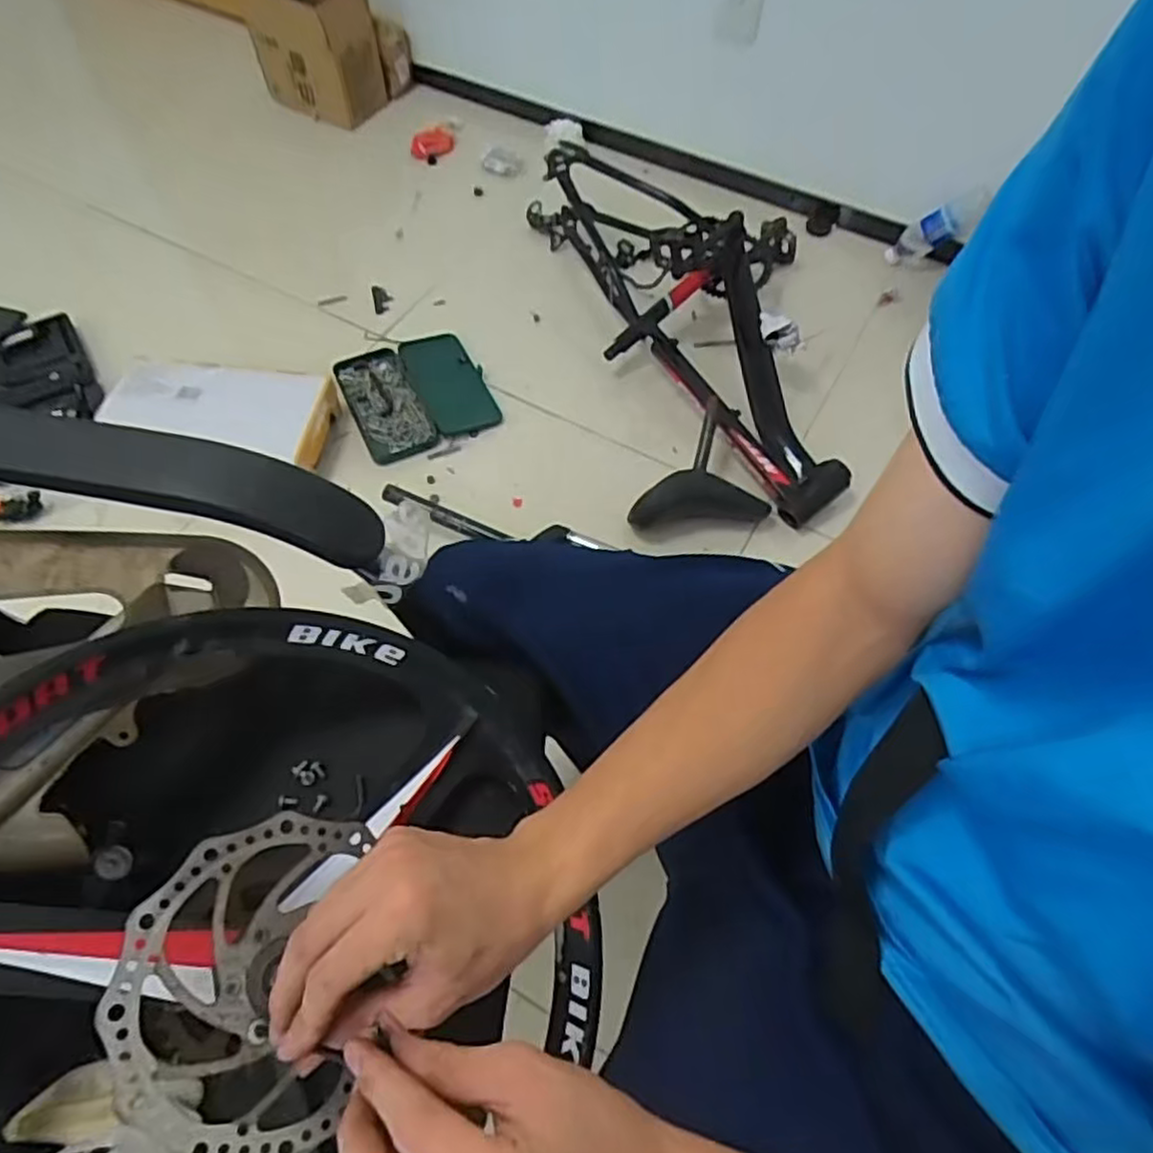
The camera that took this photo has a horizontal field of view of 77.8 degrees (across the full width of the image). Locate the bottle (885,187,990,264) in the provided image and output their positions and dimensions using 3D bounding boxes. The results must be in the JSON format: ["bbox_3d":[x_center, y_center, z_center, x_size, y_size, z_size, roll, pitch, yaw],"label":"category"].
[{"bbox_3d":[0.723,-0.698,1.434,0.203,0.069,0.062,-27,52,34],"label":"bottle"}]

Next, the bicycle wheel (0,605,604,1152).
[{"bbox_3d":[-0.170,0.212,0.385,0.393,0.074,0.401,13,62,-26],"label":"bicycle wheel"}]

